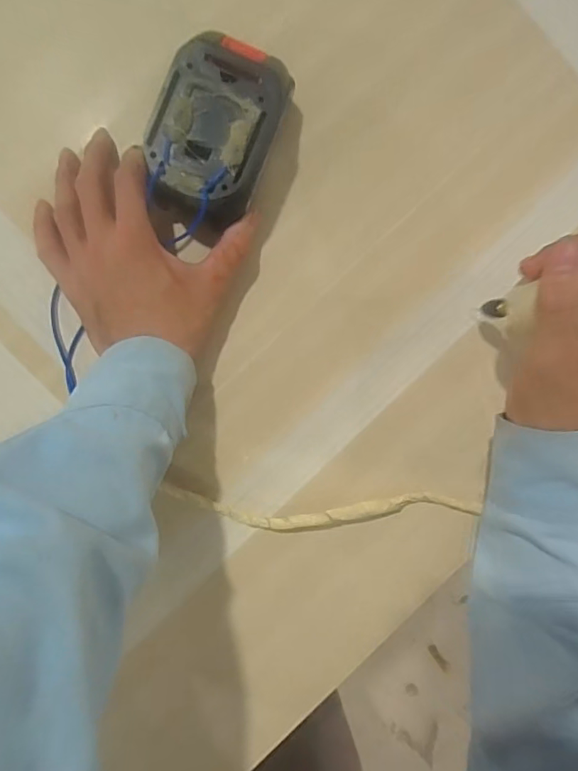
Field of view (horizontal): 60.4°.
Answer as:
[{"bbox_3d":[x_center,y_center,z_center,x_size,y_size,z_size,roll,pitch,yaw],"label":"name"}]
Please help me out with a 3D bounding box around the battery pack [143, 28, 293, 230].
[{"bbox_3d":[-0.048,-0.167,0.332,0.072,0.054,0.118,21,90,-6],"label":"battery pack"}]

